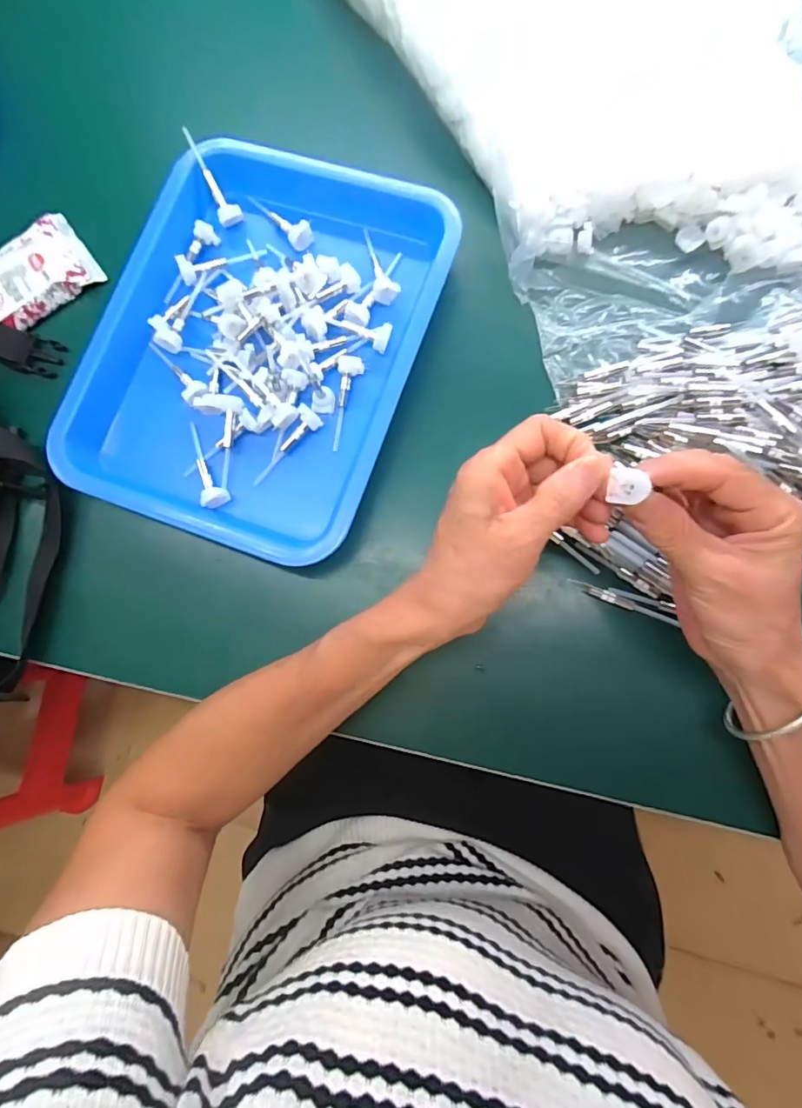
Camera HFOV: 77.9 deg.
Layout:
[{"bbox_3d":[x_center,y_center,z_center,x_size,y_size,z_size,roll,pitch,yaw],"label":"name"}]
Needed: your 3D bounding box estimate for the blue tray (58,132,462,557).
[{"bbox_3d":[-0.101,-0.152,0.354,0.223,0.028,0.281,19,84,7],"label":"blue tray"}]

